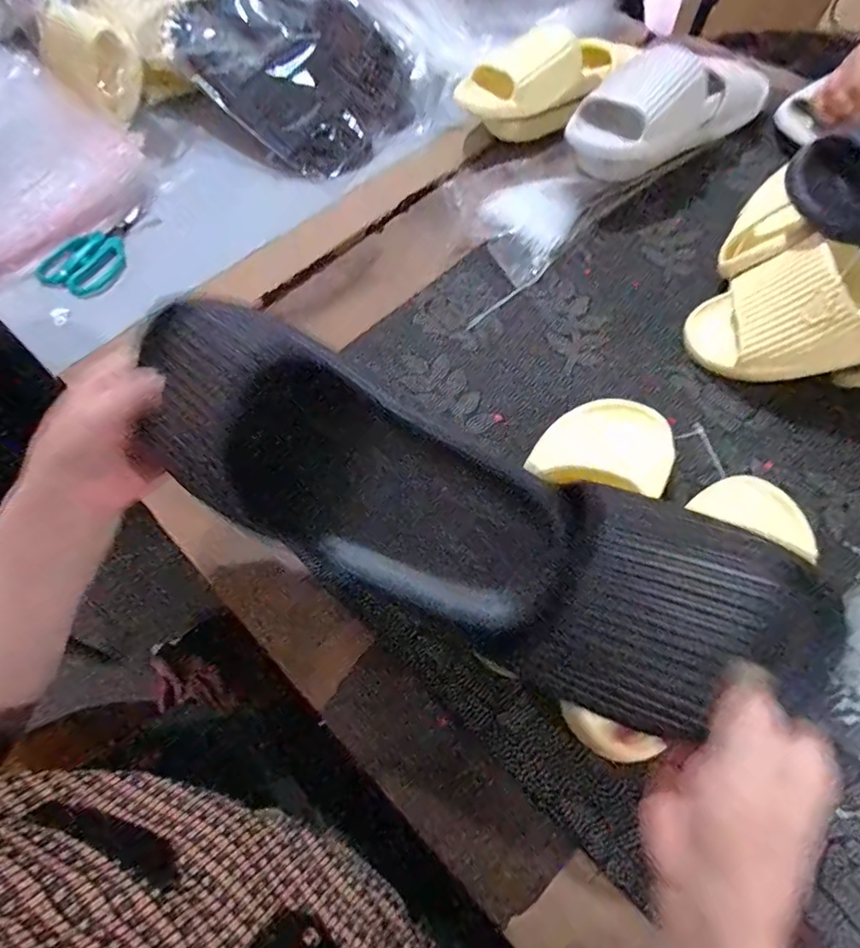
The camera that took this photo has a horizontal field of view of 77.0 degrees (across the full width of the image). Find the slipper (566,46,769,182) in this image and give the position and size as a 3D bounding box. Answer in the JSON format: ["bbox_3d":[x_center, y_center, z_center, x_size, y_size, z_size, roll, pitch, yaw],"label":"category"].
[{"bbox_3d":[0.274,-0.415,0.614,0.257,0.103,0.084,-31,65,-14],"label":"slipper"}]

